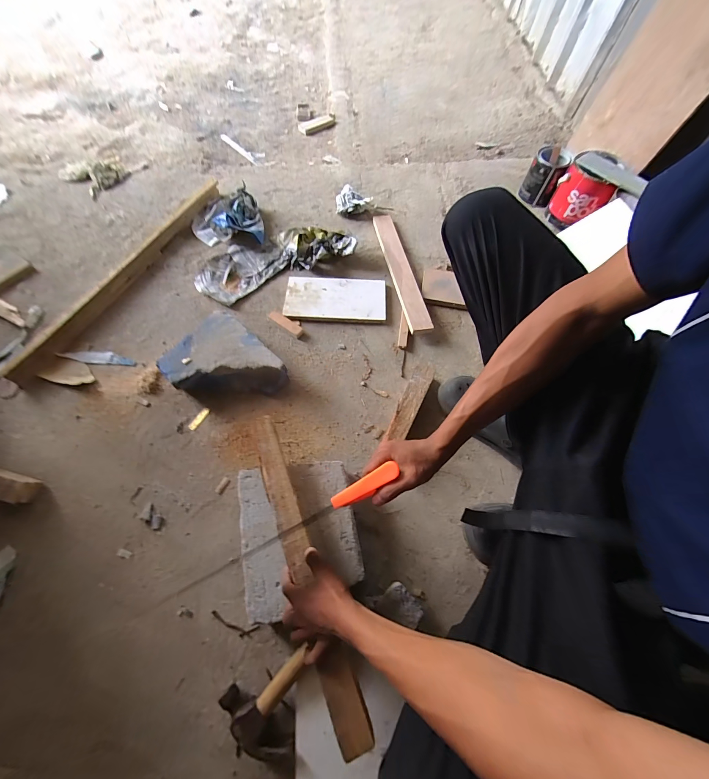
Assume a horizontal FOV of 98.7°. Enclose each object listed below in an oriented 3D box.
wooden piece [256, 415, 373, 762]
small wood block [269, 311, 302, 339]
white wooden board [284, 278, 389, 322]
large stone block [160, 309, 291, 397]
[{"bbox_3d":[-0.086,0.256,0.476,0.044,0.025,0.479,-21,65,-10],"label":"wooden piece"},{"bbox_3d":[-0.179,-0.171,0.792,0.102,0.020,0.026,32,69,12],"label":"small wood block"},{"bbox_3d":[-0.050,-0.248,0.832,0.268,0.017,0.143,2,66,0],"label":"white wooden board"},{"bbox_3d":[-0.298,-0.045,0.704,0.228,0.076,0.194,41,72,15],"label":"large stone block"}]

